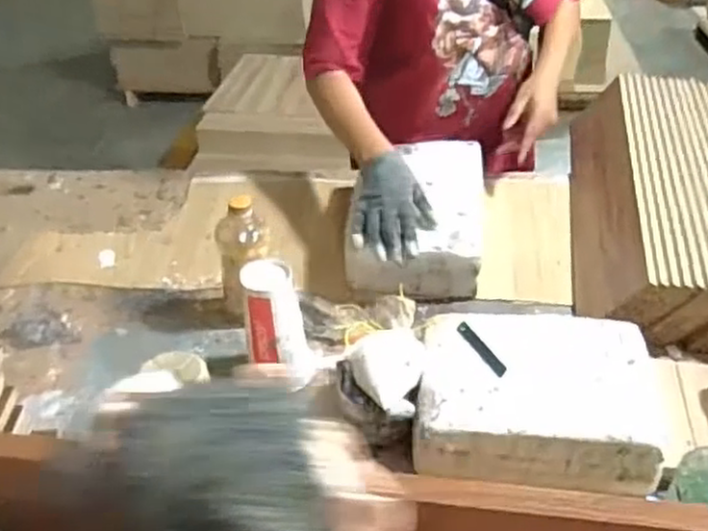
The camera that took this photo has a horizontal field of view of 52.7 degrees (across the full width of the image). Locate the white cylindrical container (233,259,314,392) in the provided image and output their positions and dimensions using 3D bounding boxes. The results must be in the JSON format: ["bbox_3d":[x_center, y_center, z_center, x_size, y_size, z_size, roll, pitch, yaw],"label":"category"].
[{"bbox_3d":[-0.097,0.073,0.886,0.073,0.154,0.066,-2,38,1],"label":"white cylindrical container"}]

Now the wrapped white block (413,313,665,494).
[{"bbox_3d":[0.205,0.149,0.827,0.260,0.079,0.201,1,39,5],"label":"wrapped white block"}]

